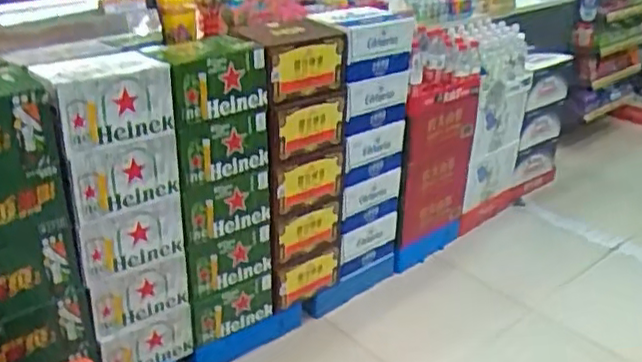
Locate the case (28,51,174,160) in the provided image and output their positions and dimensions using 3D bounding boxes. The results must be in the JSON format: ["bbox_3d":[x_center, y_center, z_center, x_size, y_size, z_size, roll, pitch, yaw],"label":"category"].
[{"bbox_3d":[-0.542,-0.219,1.647,0.298,0.190,0.288,-14,31,-28],"label":"case"}]

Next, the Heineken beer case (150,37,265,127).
[{"bbox_3d":[-0.311,-0.287,1.808,0.283,0.156,0.241,-15,31,-29],"label":"Heineken beer case"}]

